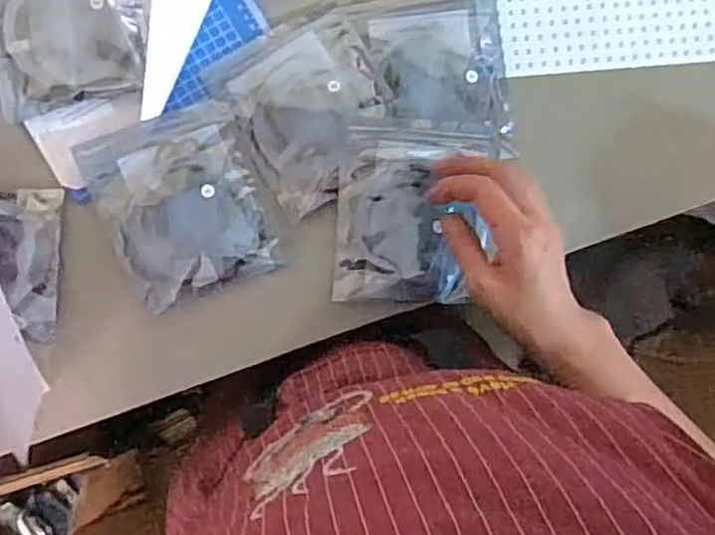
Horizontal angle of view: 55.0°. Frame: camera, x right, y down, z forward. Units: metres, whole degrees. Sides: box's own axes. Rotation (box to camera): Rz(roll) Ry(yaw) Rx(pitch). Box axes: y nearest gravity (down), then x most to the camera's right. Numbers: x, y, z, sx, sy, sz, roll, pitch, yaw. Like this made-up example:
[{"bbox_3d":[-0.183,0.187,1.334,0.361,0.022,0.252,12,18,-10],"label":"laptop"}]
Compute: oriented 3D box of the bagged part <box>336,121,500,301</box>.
[{"bbox_3d":[0.045,-0.041,0.558,0.121,0.015,0.139,3,85,-4],"label":"bagged part"}]

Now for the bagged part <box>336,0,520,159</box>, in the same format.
[{"bbox_3d":[0.067,-0.163,0.571,0.125,0.012,0.147,-9,86,-5],"label":"bagged part"}]

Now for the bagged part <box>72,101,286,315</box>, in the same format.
[{"bbox_3d":[-0.140,-0.051,0.551,0.124,0.008,0.146,-22,87,-6],"label":"bagged part"}]

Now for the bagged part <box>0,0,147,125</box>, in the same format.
[{"bbox_3d":[-0.241,-0.206,0.551,0.130,0.017,0.152,-15,86,-6],"label":"bagged part"}]

